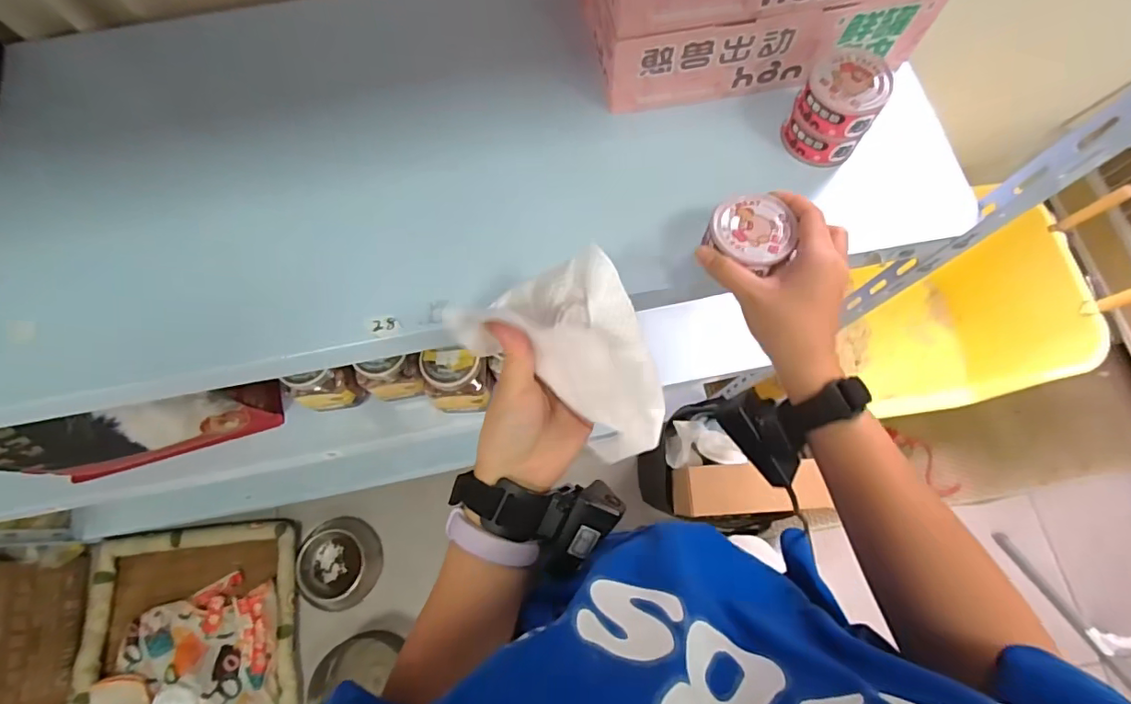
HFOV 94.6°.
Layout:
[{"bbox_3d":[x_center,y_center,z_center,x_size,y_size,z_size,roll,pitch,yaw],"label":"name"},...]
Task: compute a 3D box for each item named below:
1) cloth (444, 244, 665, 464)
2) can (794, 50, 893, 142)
[{"bbox_3d":[0.008,-0.003,0.311,0.133,0.055,0.095,37,76,11],"label":"cloth"},{"bbox_3d":[0.223,-0.205,0.419,0.058,0.035,0.057,0,72,0],"label":"can"}]

